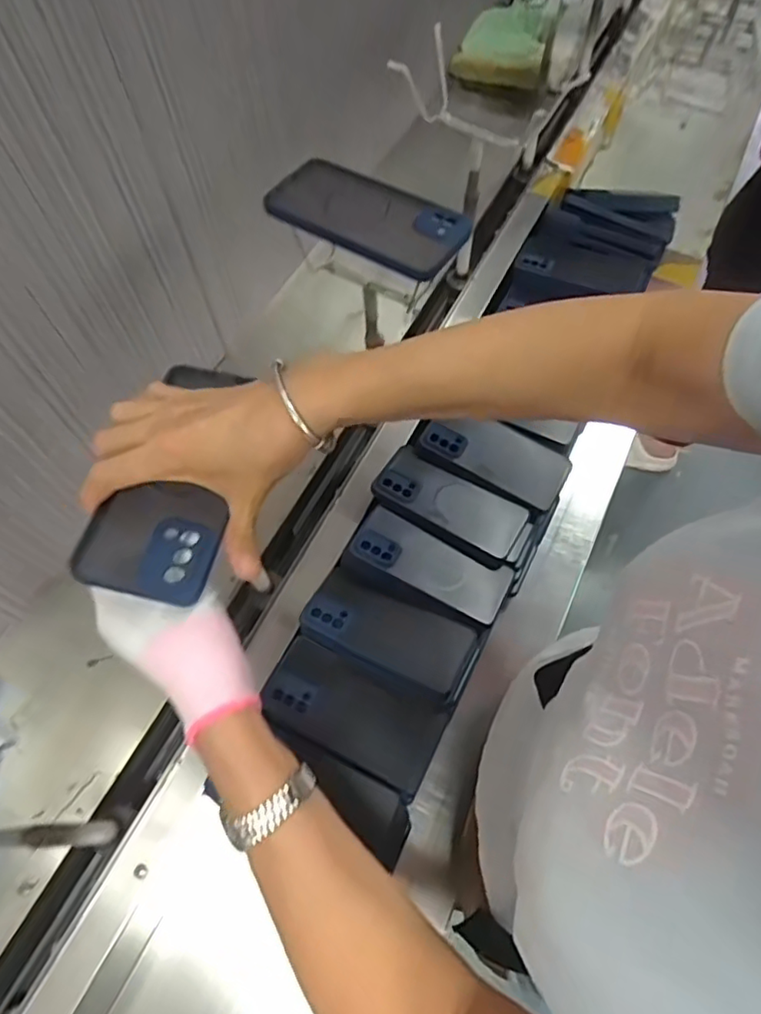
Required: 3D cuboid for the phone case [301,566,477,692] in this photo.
[{"bbox_3d":[0.007,0.117,0.578,0.159,0.010,0.075,23,45,20],"label":"phone case"}]

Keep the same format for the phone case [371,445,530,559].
[{"bbox_3d":[0.073,-0.009,0.634,0.158,0.012,0.070,26,65,14],"label":"phone case"}]

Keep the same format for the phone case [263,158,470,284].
[{"bbox_3d":[-0.014,-0.242,0.494,0.168,0.015,0.076,29,65,15],"label":"phone case"}]

